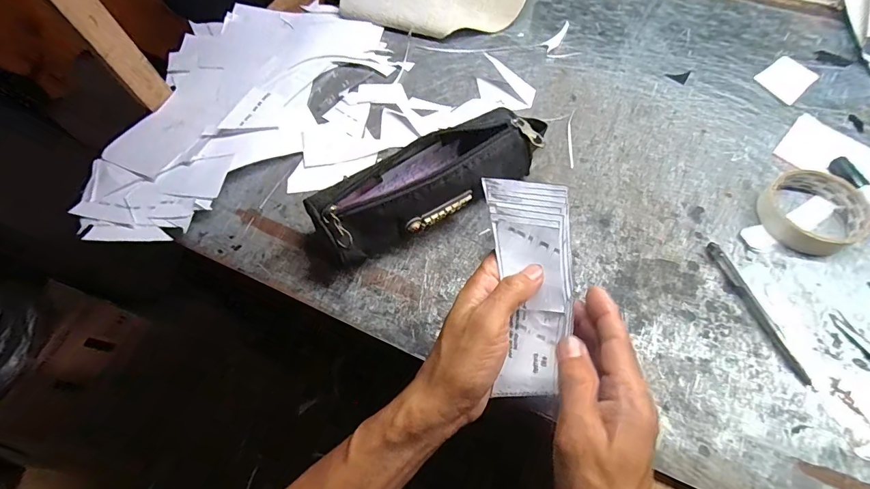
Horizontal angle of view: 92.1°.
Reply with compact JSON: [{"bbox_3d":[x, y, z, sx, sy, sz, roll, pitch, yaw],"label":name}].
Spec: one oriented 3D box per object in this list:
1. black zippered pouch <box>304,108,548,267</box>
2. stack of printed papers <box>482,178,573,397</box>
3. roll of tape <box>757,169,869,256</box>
[{"bbox_3d":[0.006,-0.063,0.401,0.247,0.070,0.068,-29,64,-14],"label":"black zippered pouch"},{"bbox_3d":[0.069,0.032,0.302,0.055,0.004,0.154,-3,91,16],"label":"stack of printed papers"},{"bbox_3d":[0.360,-0.033,0.400,0.090,0.021,0.084,-1,65,3],"label":"roll of tape"}]

